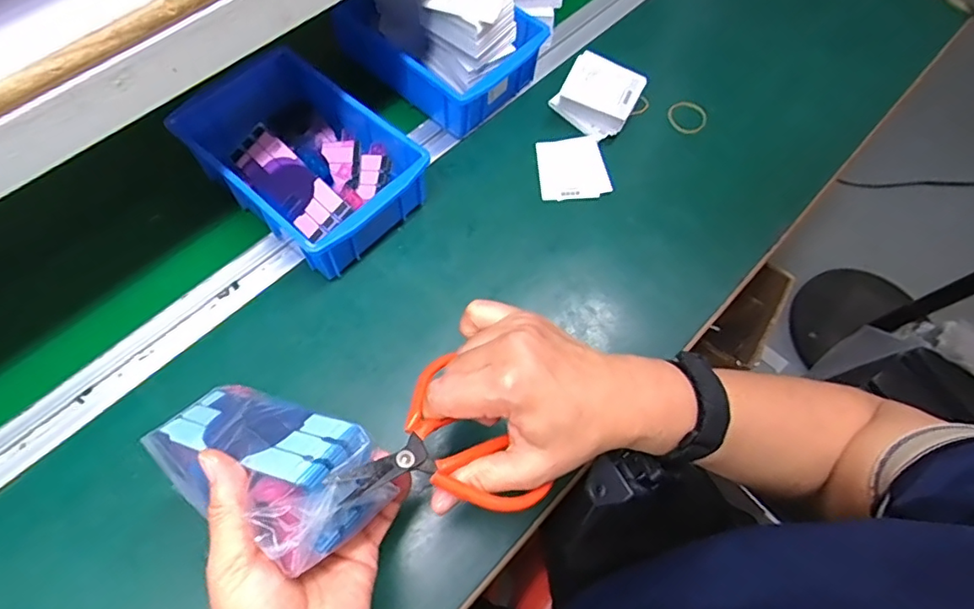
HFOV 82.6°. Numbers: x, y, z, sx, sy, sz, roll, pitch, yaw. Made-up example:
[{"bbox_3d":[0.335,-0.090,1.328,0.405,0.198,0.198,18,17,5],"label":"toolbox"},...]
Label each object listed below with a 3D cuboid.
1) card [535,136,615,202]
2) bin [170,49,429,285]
[{"bbox_3d":[0.085,-0.136,0.555,0.067,0.008,0.066,-12,79,-1],"label":"card"},{"bbox_3d":[-0.165,-0.125,0.500,0.197,0.071,0.135,40,70,14],"label":"bin"}]

